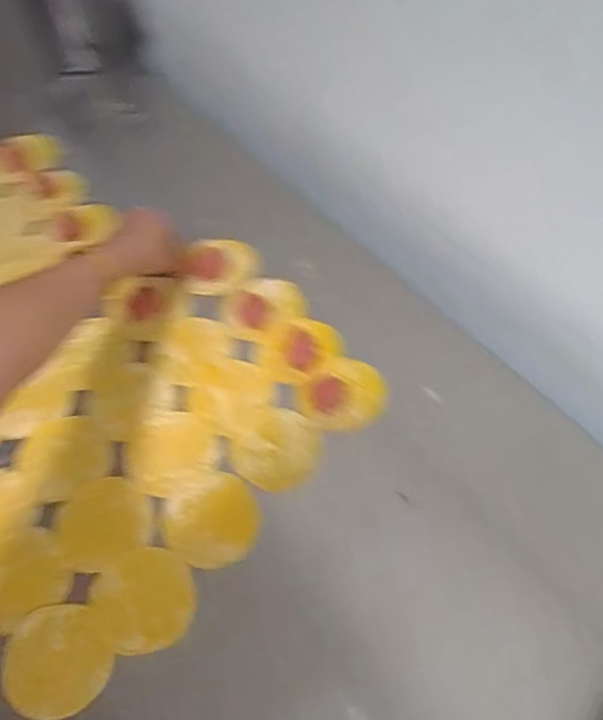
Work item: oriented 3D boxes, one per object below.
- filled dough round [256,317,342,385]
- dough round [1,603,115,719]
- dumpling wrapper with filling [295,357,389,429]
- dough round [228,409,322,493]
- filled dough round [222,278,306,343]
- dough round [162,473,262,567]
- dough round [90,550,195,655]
[{"bbox_3d":[-0.002,-0.012,0.654,0.070,0.010,0.080,41,65,21],"label":"filled dough round"},{"bbox_3d":[-0.194,0.239,0.503,0.084,0.005,0.081,1,58,-1],"label":"dough round"},{"bbox_3d":[0.040,0.035,0.625,0.081,0.012,0.072,-33,65,-20],"label":"dumpling wrapper with filling"},{"bbox_3d":[-0.023,0.087,0.601,0.081,0.006,0.074,1,58,-1],"label":"dough round"},{"bbox_3d":[-0.042,-0.058,0.682,0.085,0.017,0.074,-30,64,-19],"label":"filled dough round"},{"bbox_3d":[-0.080,0.143,0.563,0.082,0.004,0.080,1,58,-1],"label":"dough round"},{"bbox_3d":[-0.129,0.200,0.528,0.077,0.004,0.080,1,58,-1],"label":"dough round"}]

